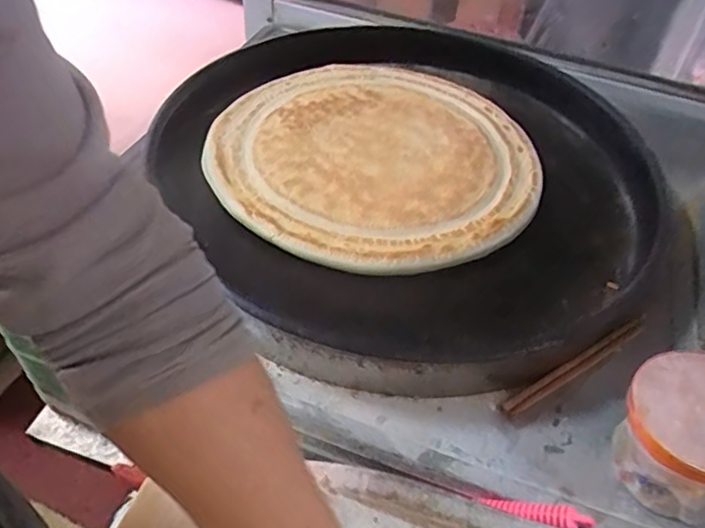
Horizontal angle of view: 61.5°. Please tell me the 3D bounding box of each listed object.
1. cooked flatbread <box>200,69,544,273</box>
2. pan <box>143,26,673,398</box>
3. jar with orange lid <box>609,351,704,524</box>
[{"bbox_3d":[0.026,-0.132,0.679,0.361,0.021,0.341,2,47,-2],"label":"cooked flatbread"},{"bbox_3d":[0.055,-0.123,0.689,0.515,0.073,0.578,-22,53,-25],"label":"pan"},{"bbox_3d":[0.242,0.130,0.435,0.090,0.099,0.100,-28,55,-27],"label":"jar with orange lid"}]

